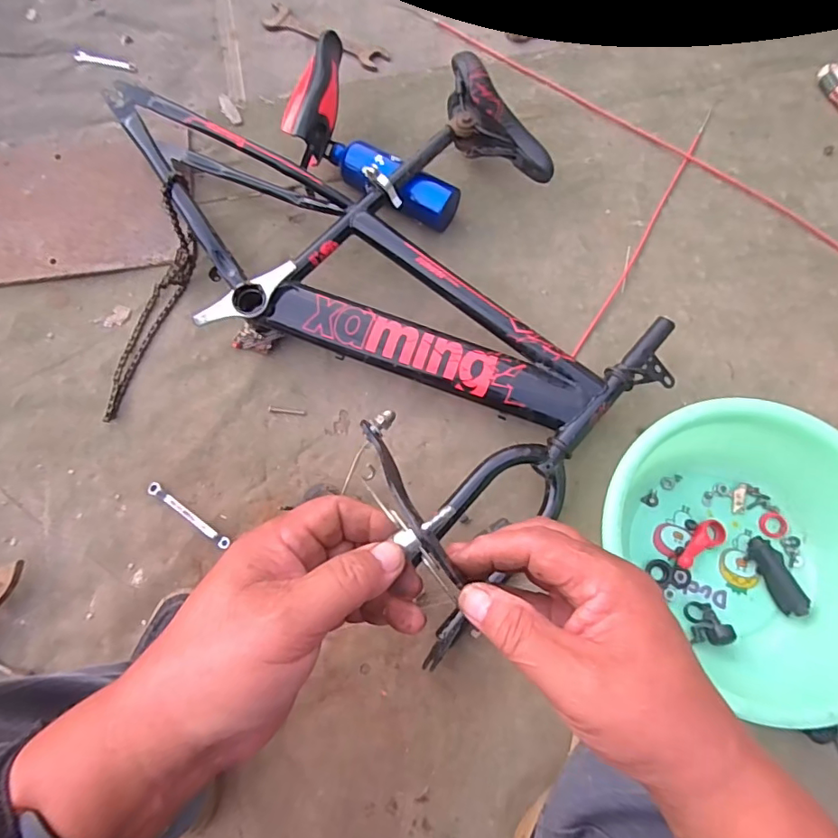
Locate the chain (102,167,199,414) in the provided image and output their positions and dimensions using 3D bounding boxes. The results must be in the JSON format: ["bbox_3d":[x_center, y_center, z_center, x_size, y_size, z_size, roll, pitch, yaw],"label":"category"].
[{"bbox_3d":[-0.402,-0.173,0.774,0.048,0.106,0.361,21,91,5],"label":"chain"}]

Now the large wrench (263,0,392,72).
[{"bbox_3d":[-0.169,-0.698,0.961,0.242,0.011,0.057,24,76,6],"label":"large wrench"}]

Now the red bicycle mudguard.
[{"bbox_3d":[-0.157,-0.510,0.836,0.068,0.051,0.252,15,74,4],"label":"red bicycle mudguard"}]

